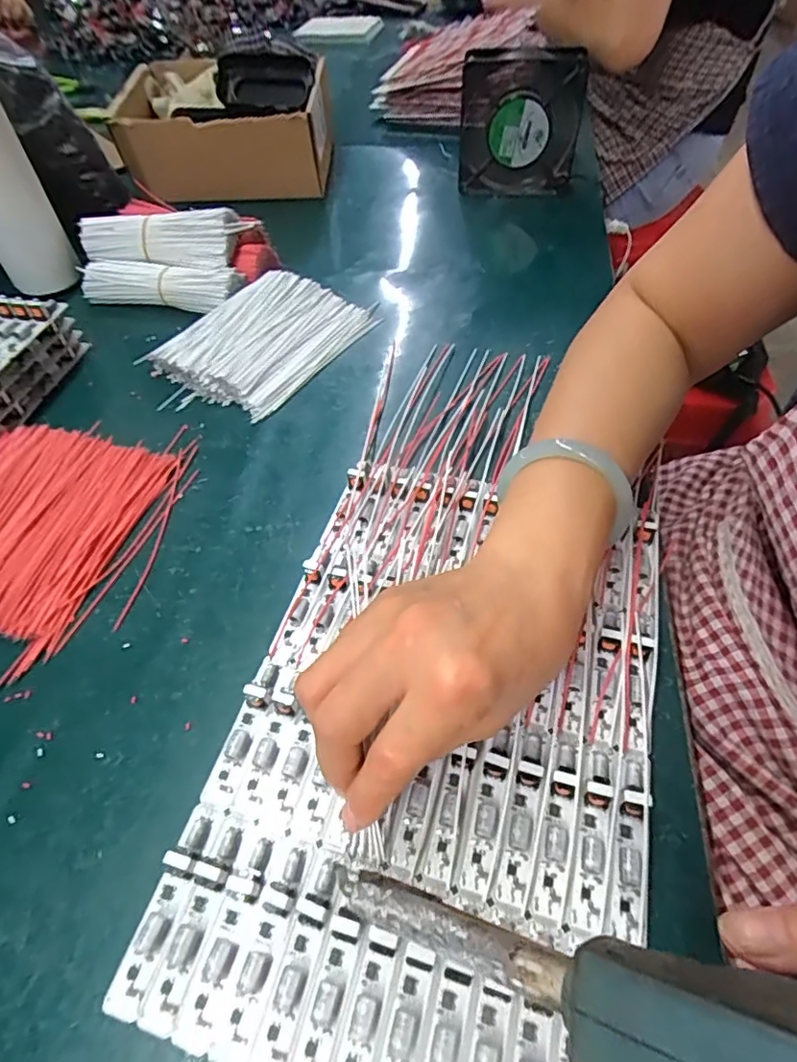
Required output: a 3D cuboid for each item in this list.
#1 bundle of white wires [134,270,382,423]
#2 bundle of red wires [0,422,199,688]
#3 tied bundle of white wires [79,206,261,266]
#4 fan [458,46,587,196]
[{"bbox_3d":[-0.110,-0.160,0.458,0.112,0.032,0.177,35,62,26],"label":"bundle of white wires"},{"bbox_3d":[-0.224,-0.008,0.345,0.154,0.028,0.167,10,54,10],"label":"bundle of red wires"},{"bbox_3d":[-0.214,-0.269,0.505,0.163,0.036,0.047,6,52,7],"label":"tied bundle of white wires"},{"bbox_3d":[0.126,-0.414,0.570,0.120,0.135,0.032,-9,53,-3],"label":"fan"}]

